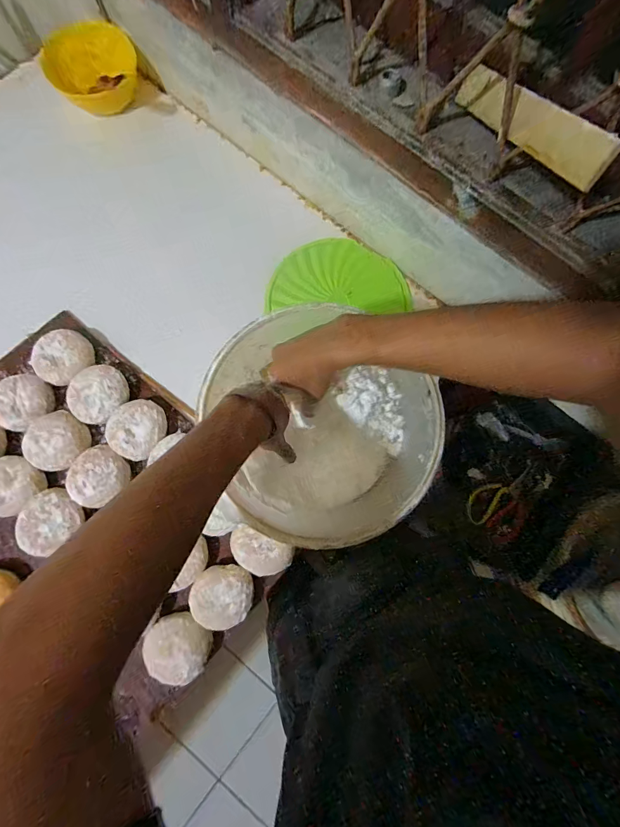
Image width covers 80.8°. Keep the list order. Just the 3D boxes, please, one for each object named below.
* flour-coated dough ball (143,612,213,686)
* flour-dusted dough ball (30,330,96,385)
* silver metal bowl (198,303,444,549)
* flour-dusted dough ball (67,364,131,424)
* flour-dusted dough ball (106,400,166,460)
[{"bbox_3d":[-0.182,0.324,0.511,0.083,0.061,0.080,0,78,1],"label":"flour-coated dough ball"},{"bbox_3d":[-0.395,-0.088,0.586,0.088,0.038,0.081,0,78,1],"label":"flour-dusted dough ball"},{"bbox_3d":[0.013,0.025,0.467,0.234,0.202,0.251,0,78,1],"label":"silver metal bowl"},{"bbox_3d":[-0.331,-0.027,0.569,0.085,0.045,0.078,0,78,1],"label":"flour-dusted dough ball"},{"bbox_3d":[-0.266,0.023,0.566,0.083,0.039,0.087,27,80,6],"label":"flour-dusted dough ball"}]

